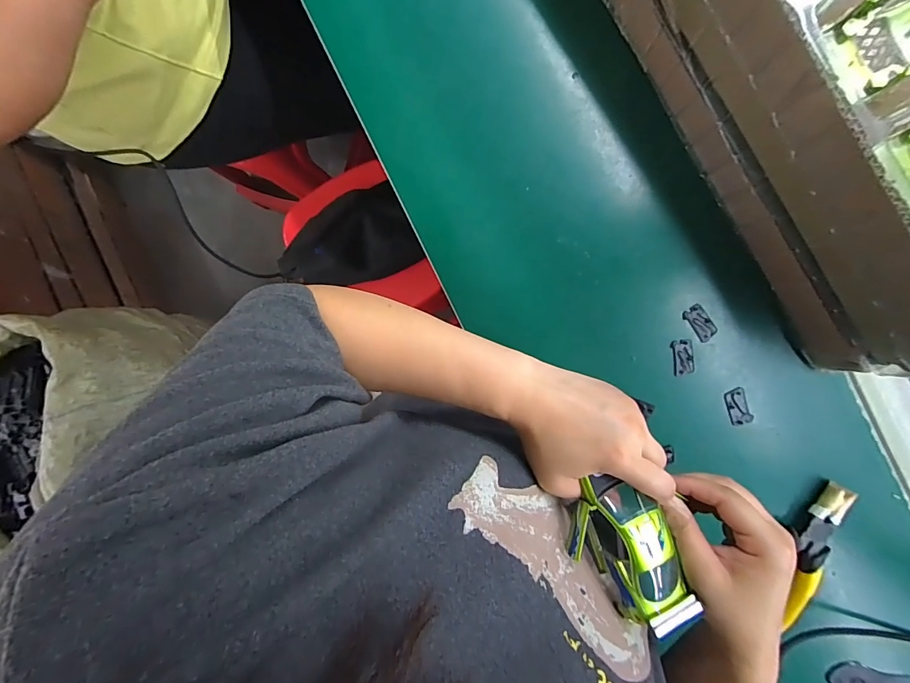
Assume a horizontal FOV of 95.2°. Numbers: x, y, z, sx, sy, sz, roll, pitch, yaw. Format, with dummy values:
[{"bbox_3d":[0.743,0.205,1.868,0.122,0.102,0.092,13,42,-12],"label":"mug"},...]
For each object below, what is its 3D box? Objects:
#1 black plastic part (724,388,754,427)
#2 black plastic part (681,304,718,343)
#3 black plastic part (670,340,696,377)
[{"bbox_3d":[0.270,0.063,0.397,0.019,0.004,0.034,-20,93,8],"label":"black plastic part"},{"bbox_3d":[0.234,-0.018,0.396,0.019,0.004,0.035,-35,91,8],"label":"black plastic part"},{"bbox_3d":[0.221,0.016,0.401,0.019,0.004,0.034,-8,94,7],"label":"black plastic part"}]

